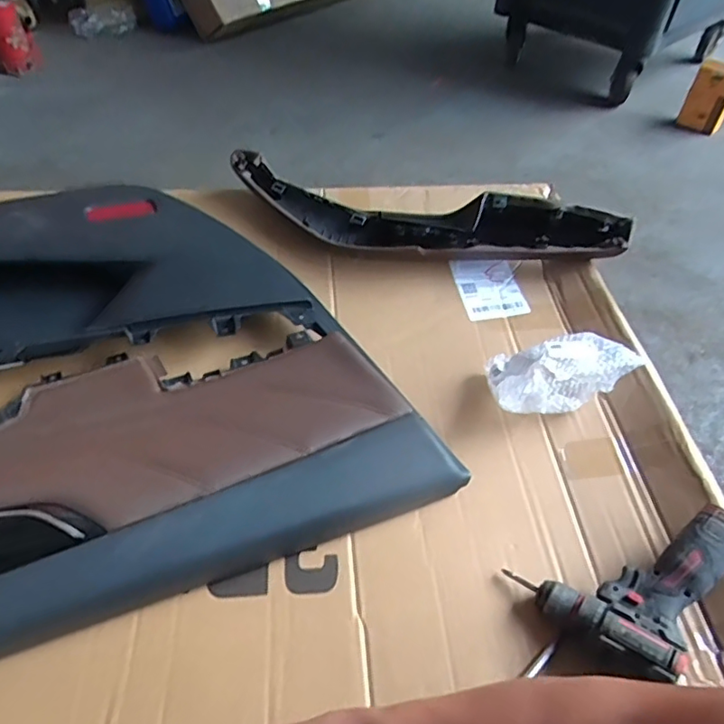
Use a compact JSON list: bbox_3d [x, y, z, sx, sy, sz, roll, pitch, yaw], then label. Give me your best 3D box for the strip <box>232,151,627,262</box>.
[{"bbox_3d":[0.096,-0.226,0.937,0.647,0.114,0.125,8,47,5],"label":"strip"}]

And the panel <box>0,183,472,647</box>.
[{"bbox_3d":[-0.432,0.027,0.704,0.885,0.102,0.600,-17,51,-14],"label":"panel"}]

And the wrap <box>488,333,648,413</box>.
[{"bbox_3d":[0.258,0.011,0.760,0.177,0.081,0.091,-6,47,-9],"label":"wrap"}]

